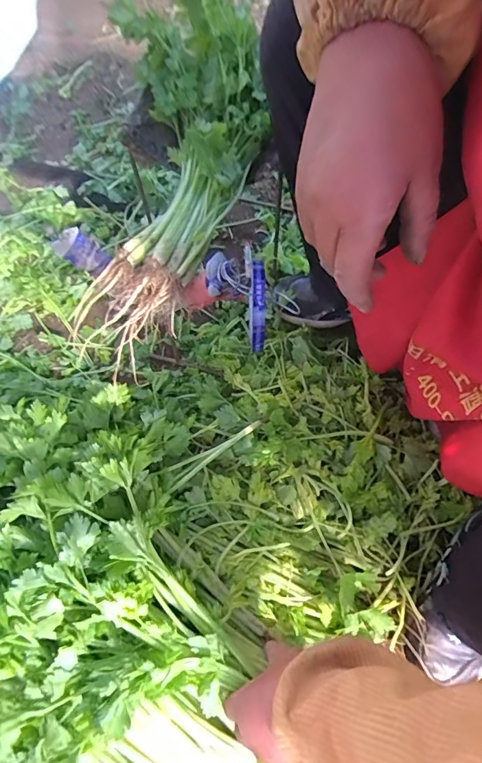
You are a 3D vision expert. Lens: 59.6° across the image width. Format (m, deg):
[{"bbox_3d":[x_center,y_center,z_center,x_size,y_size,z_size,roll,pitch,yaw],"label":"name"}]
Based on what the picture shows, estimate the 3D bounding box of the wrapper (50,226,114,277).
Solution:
[{"bbox_3d":[-0.176,-0.145,0.465,0.059,0.015,0.035,27,87,-28],"label":"wrapper"}]

